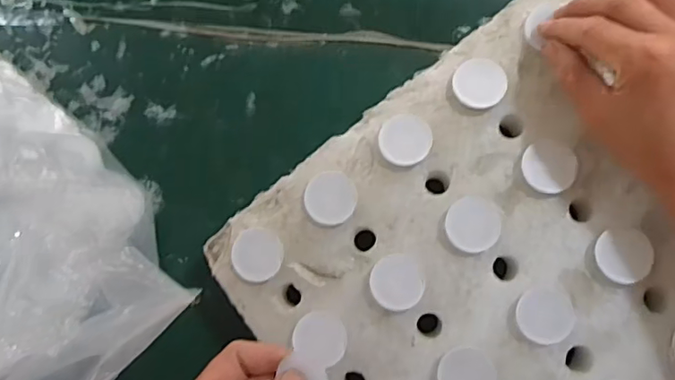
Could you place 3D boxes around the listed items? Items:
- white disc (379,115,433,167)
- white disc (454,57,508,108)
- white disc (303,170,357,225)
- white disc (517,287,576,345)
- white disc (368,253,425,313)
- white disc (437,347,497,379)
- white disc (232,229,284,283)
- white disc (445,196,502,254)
[{"bbox_3d":[0.045,-0.032,0.367,0.033,0.011,0.033,-1,82,5],"label":"white disc"},{"bbox_3d":[0.094,-0.069,0.368,0.034,0.008,0.033,-1,82,5],"label":"white disc"},{"bbox_3d":[-0.004,0.006,0.367,0.033,0.005,0.034,-1,82,5],"label":"white disc"},{"bbox_3d":[0.129,0.077,0.345,0.034,0.004,0.033,-1,82,5],"label":"white disc"},{"bbox_3d":[0.038,0.059,0.356,0.033,0.008,0.035,-1,82,5],"label":"white disc"},{"bbox_3d":[0.080,0.115,0.346,0.034,0.009,0.033,-1,82,5],"label":"white disc"},{"bbox_3d":[-0.053,0.043,0.369,0.033,0.005,0.033,-1,82,5],"label":"white disc"},{"bbox_3d":[0.087,0.022,0.357,0.033,0.009,0.034,-1,82,5],"label":"white disc"}]

